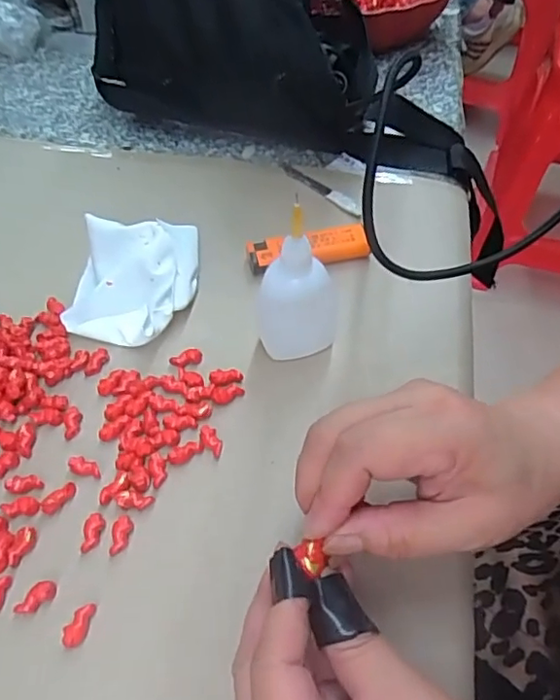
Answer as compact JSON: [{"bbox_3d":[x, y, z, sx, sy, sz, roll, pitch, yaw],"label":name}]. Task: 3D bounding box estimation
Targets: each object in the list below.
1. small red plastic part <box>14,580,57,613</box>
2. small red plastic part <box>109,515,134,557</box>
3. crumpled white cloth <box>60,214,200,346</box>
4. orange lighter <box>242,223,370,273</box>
[{"bbox_3d":[-0.109,0.111,0.259,0.009,0.005,0.018,35,64,25],"label":"small red plastic part"},{"bbox_3d":[-0.076,0.088,0.275,0.009,0.004,0.018,7,56,8],"label":"small red plastic part"},{"bbox_3d":[-0.091,-0.047,0.360,0.073,0.034,0.083,0,55,4],"label":"crumpled white cloth"},{"bbox_3d":[0.019,-0.067,0.387,0.080,0.019,0.022,-14,55,-6],"label":"orange lighter"}]

